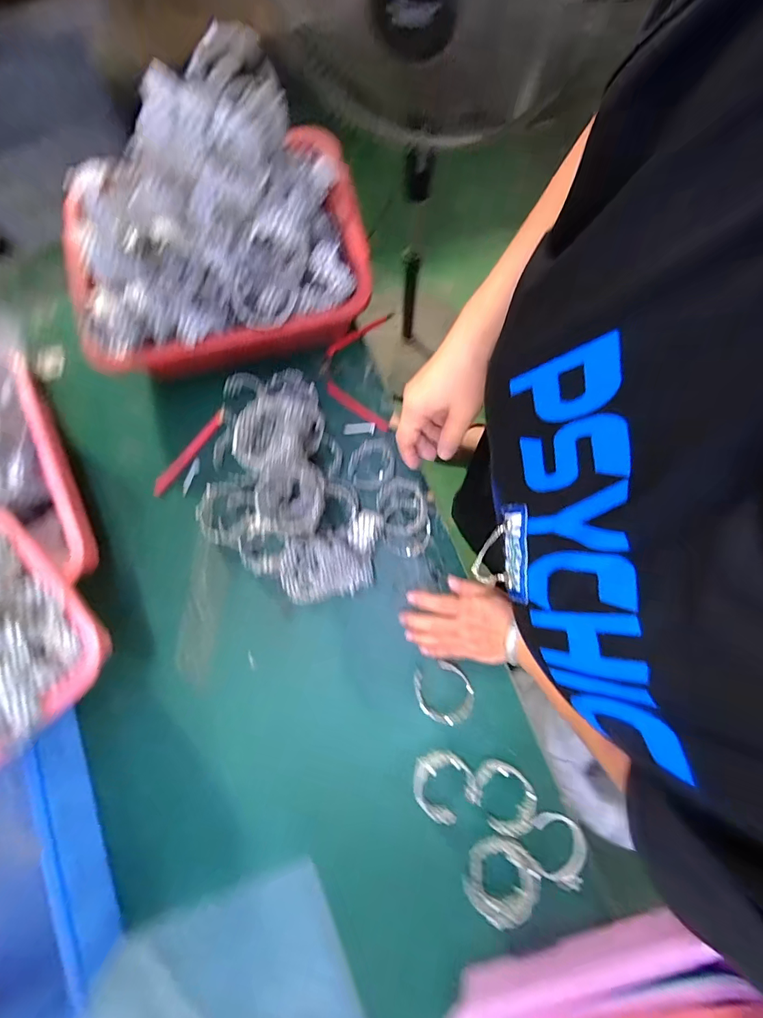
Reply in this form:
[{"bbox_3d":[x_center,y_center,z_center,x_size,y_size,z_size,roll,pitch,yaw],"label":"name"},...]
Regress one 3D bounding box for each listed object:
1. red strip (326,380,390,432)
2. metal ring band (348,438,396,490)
[{"bbox_3d":[-0.032,-0.136,0.559,0.096,0.011,0.015,36,82,8],"label":"red strip"},{"bbox_3d":[-0.013,-0.057,0.531,0.055,0.015,0.065,9,79,3],"label":"metal ring band"}]

